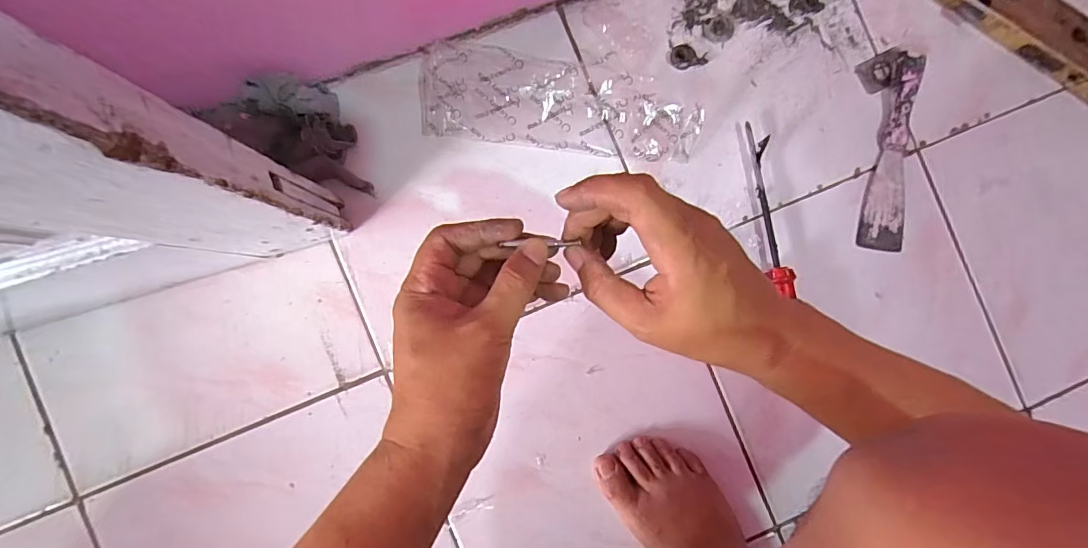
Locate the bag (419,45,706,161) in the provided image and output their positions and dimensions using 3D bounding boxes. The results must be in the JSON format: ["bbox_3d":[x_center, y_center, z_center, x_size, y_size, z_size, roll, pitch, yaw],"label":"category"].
[{"bbox_3d":[0.017,-0.172,0.473,0.271,0.027,0.091,6,88,-3],"label":"bag"}]

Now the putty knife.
[{"bbox_3d":[0.366,-0.122,0.494,0.043,0.019,0.197,11,88,-3],"label":"putty knife"}]

